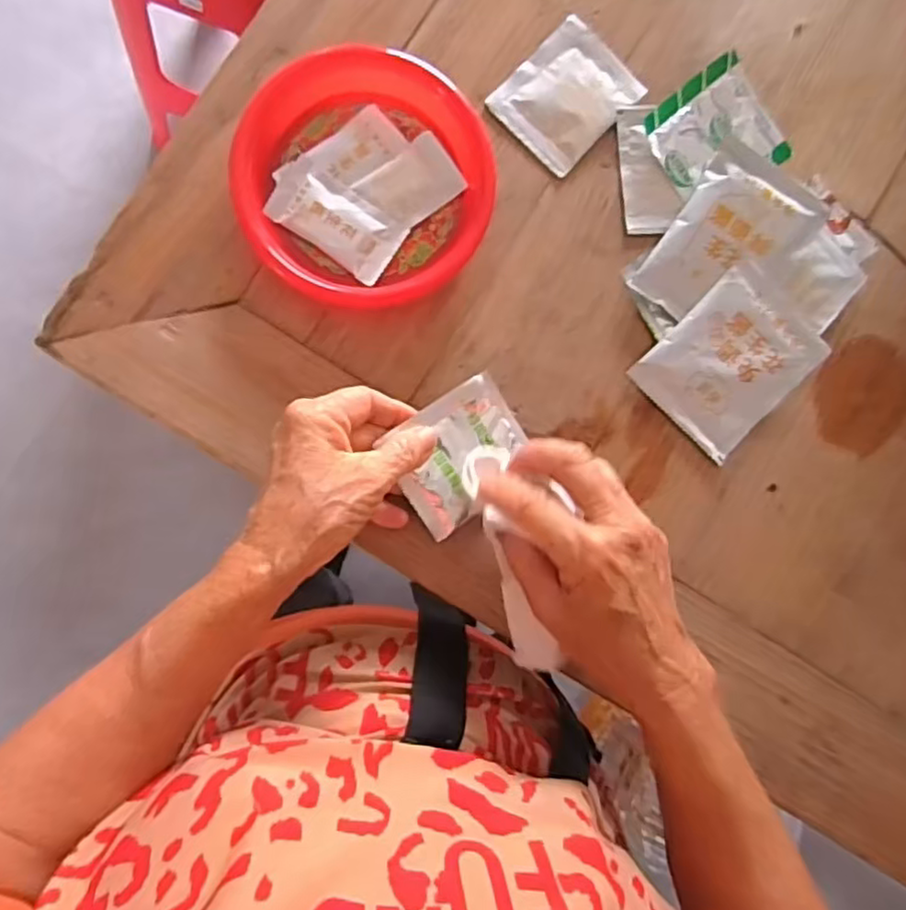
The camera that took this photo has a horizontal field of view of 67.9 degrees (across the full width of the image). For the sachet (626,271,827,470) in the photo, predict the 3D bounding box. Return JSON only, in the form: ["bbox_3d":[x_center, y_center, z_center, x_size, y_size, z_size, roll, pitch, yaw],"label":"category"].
[{"bbox_3d":[0.164,-0.053,0.401,0.078,0.018,0.090,44,85,-2],"label":"sachet"}]

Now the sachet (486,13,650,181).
[{"bbox_3d":[0.069,-0.217,0.406,0.063,0.007,0.079,44,85,-2],"label":"sachet"}]

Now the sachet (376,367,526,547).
[{"bbox_3d":[0.005,0.000,0.382,0.078,0.022,0.065,-34,90,-6],"label":"sachet"}]

